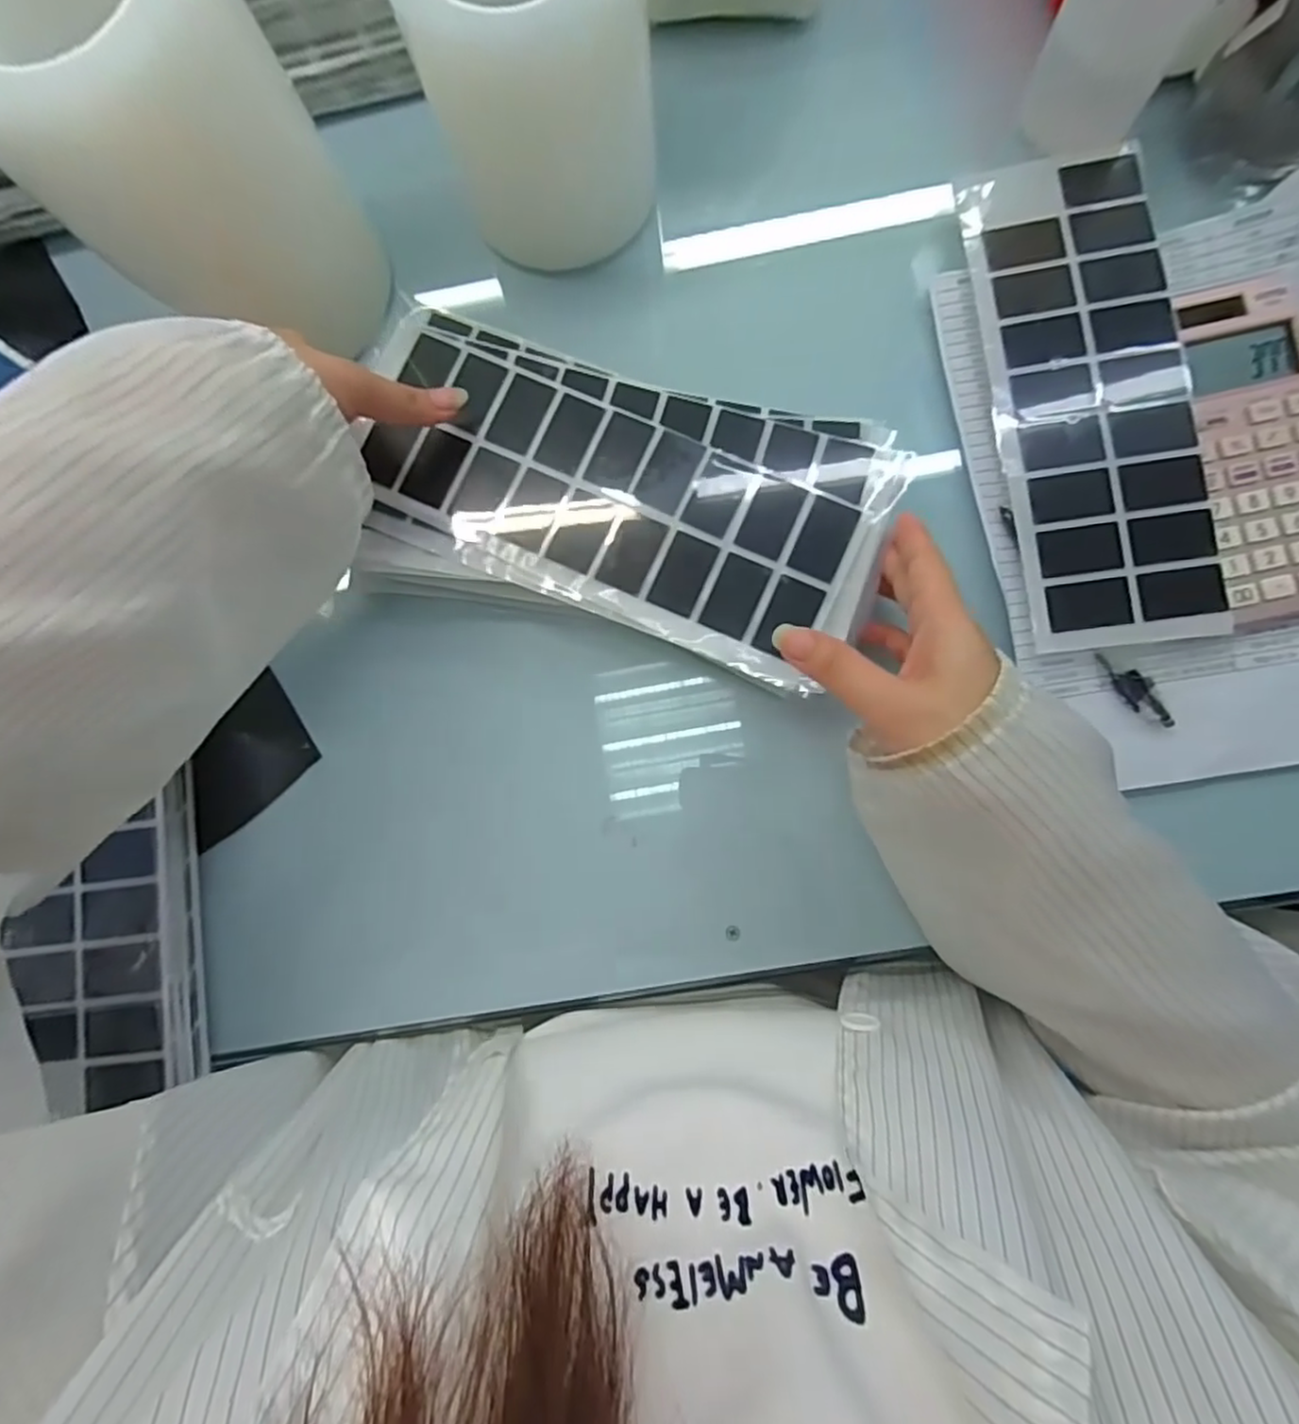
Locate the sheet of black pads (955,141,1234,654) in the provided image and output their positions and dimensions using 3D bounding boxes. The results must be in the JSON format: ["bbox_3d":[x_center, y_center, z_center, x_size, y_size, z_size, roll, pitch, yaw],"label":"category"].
[{"bbox_3d":[0.234,-0.169,0.358,0.097,0.008,0.267,-5,84,7],"label":"sheet of black pads"}]

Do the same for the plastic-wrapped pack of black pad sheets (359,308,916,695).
[{"bbox_3d":[-0.015,-0.119,0.353,0.270,0.013,0.136,21,85,6],"label":"plastic-wrapped pack of black pad sheets"}]

